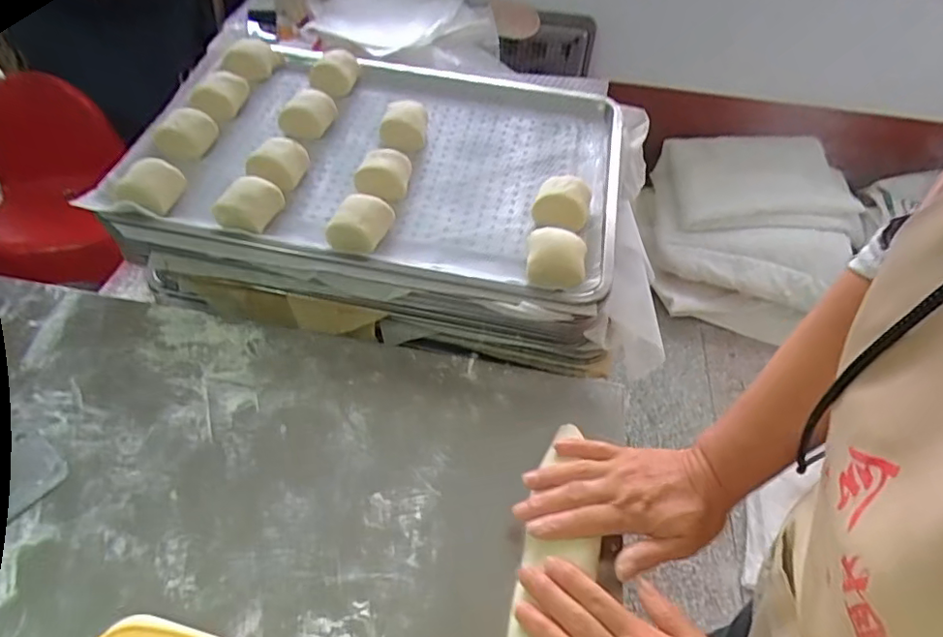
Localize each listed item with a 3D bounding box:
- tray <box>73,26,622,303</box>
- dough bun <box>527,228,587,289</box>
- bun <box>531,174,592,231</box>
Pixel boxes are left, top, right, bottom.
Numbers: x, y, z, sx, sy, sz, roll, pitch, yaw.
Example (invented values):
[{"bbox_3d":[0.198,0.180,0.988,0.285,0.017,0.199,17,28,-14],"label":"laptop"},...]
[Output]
[{"bbox_3d":[-0.104,-0.229,0.710,0.586,0.052,0.402,11,53,6],"label":"tray"},{"bbox_3d":[0.092,-0.062,0.591,0.065,0.037,0.065,9,52,4],"label":"dough bun"},{"bbox_3d":[0.107,-0.139,0.648,0.067,0.046,0.068,9,52,4],"label":"bun"}]

